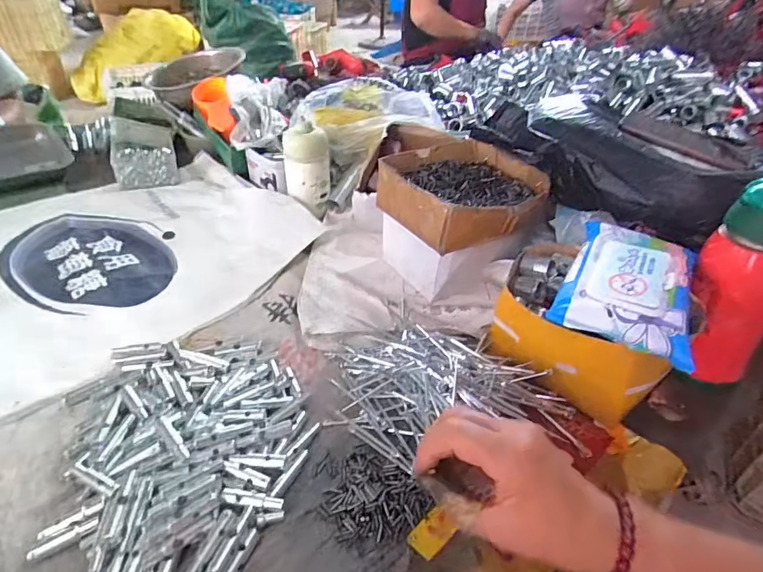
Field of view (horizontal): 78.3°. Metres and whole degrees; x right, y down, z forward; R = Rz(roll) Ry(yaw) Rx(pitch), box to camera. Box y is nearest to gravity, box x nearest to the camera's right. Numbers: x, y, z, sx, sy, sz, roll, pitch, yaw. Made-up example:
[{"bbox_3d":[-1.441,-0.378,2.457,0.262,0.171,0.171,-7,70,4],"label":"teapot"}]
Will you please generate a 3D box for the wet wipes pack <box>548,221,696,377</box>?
[{"bbox_3d":[0.232,-0.005,0.435,0.108,0.024,0.158,22,42,22],"label":"wet wipes pack"}]

